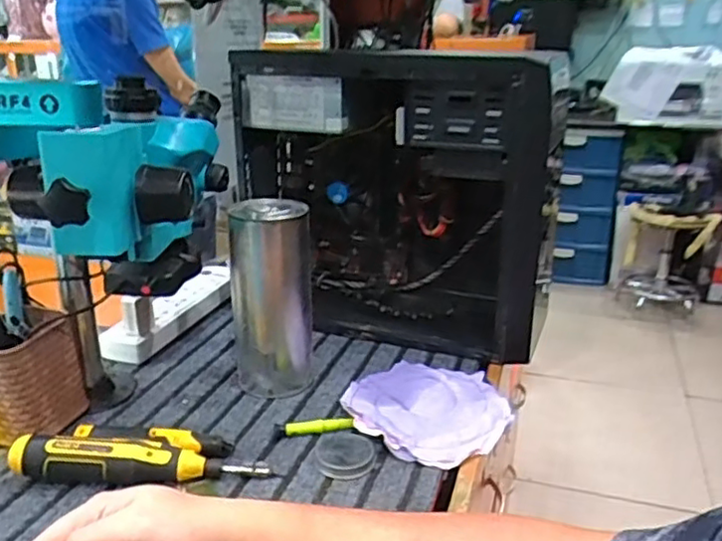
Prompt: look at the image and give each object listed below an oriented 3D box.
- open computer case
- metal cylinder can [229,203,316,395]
[{"bbox_3d":[0.036,-0.099,0.836,0.389,0.321,0.180,10,23,27],"label":"open computer case"},{"bbox_3d":[-0.094,0.029,0.698,0.083,0.193,0.065,-4,20,-8],"label":"metal cylinder can"}]

